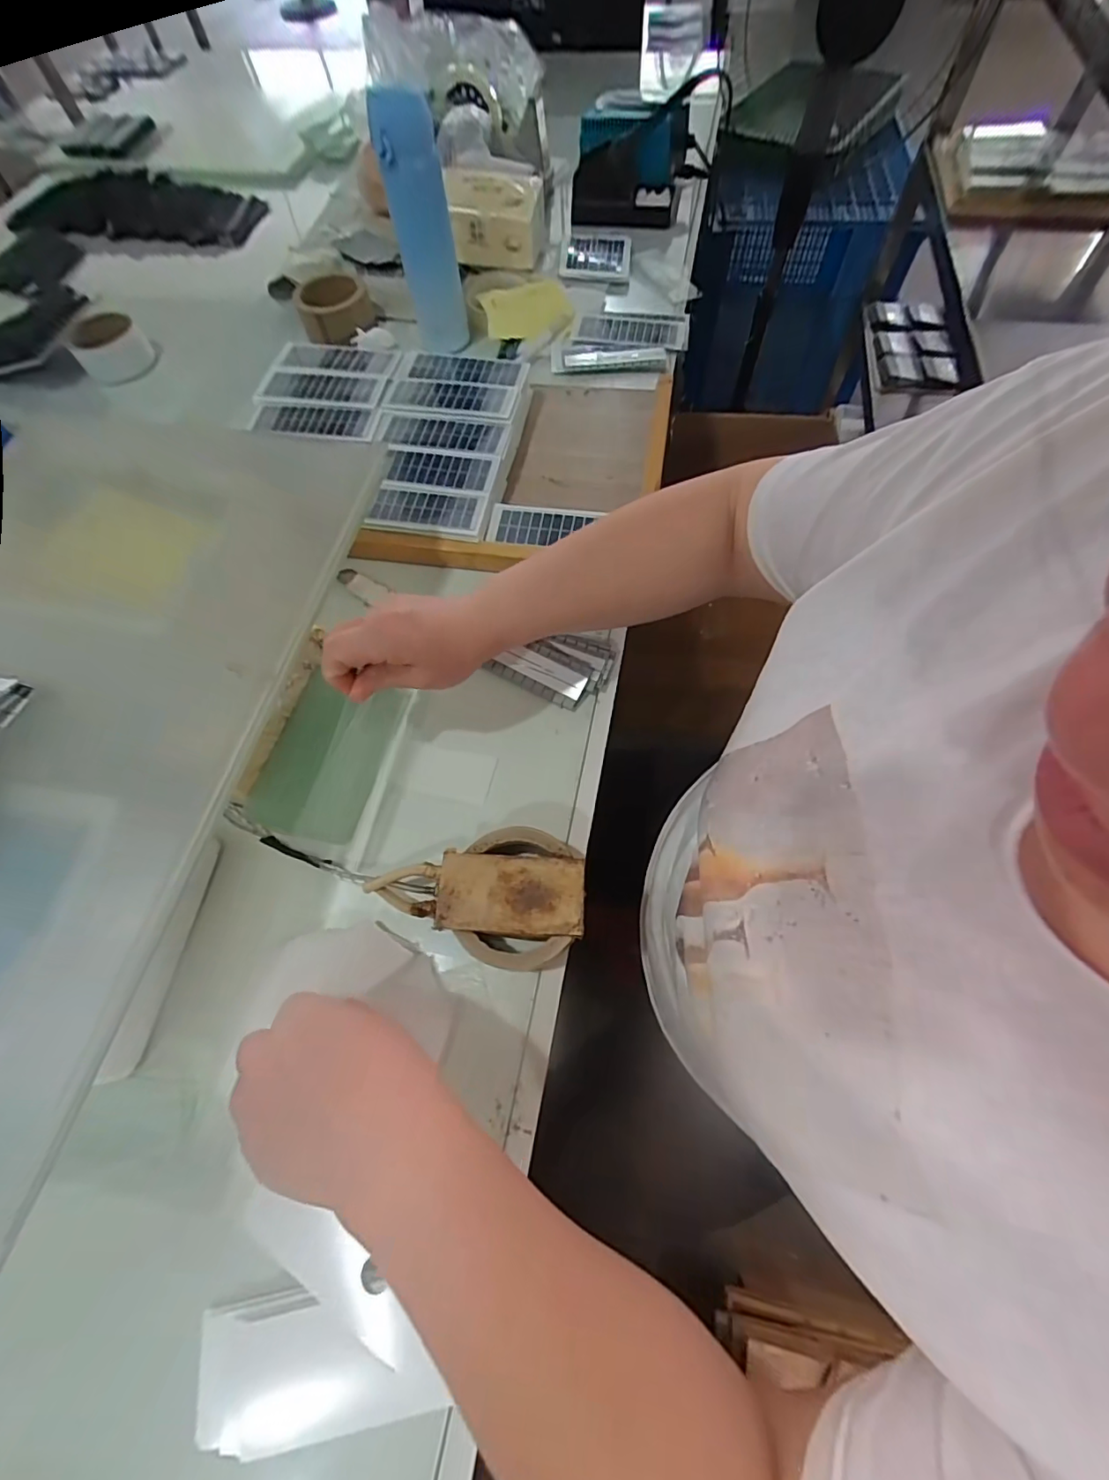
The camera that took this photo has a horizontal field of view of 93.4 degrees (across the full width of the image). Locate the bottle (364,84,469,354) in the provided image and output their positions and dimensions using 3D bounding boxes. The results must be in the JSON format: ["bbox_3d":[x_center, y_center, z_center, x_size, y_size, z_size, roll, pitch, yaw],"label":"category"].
[{"bbox_3d":[-0.148,-0.572,0.596,0.063,0.218,0.051,-12,65,-3],"label":"bottle"}]

